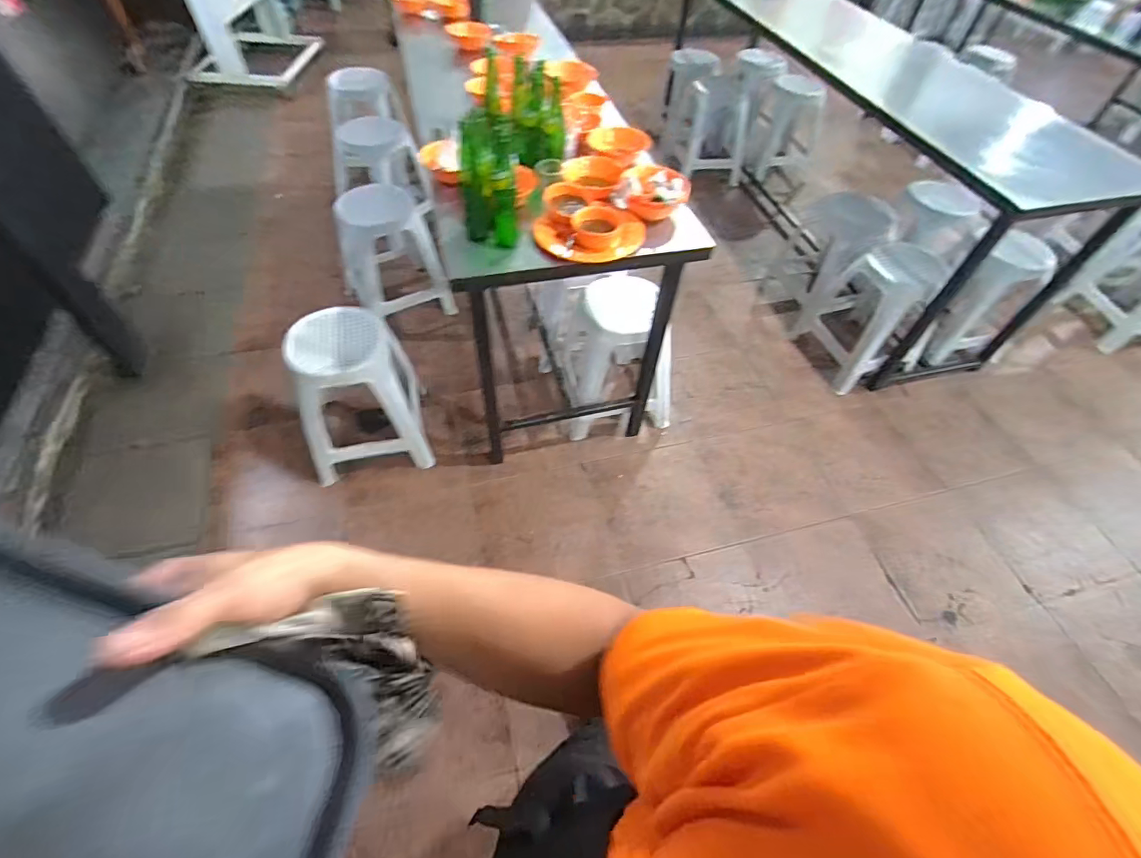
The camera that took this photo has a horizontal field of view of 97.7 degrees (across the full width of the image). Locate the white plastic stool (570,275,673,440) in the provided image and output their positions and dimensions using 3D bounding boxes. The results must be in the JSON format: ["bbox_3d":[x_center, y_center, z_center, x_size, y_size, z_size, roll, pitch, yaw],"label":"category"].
[{"bbox_3d":[0.155,-0.242,1.736,0.353,0.417,0.346,-11,56,-12],"label":"white plastic stool"}]

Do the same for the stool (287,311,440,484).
[{"bbox_3d":[-0.675,-0.113,1.572,0.370,0.456,0.361,-13,57,-14],"label":"stool"}]

